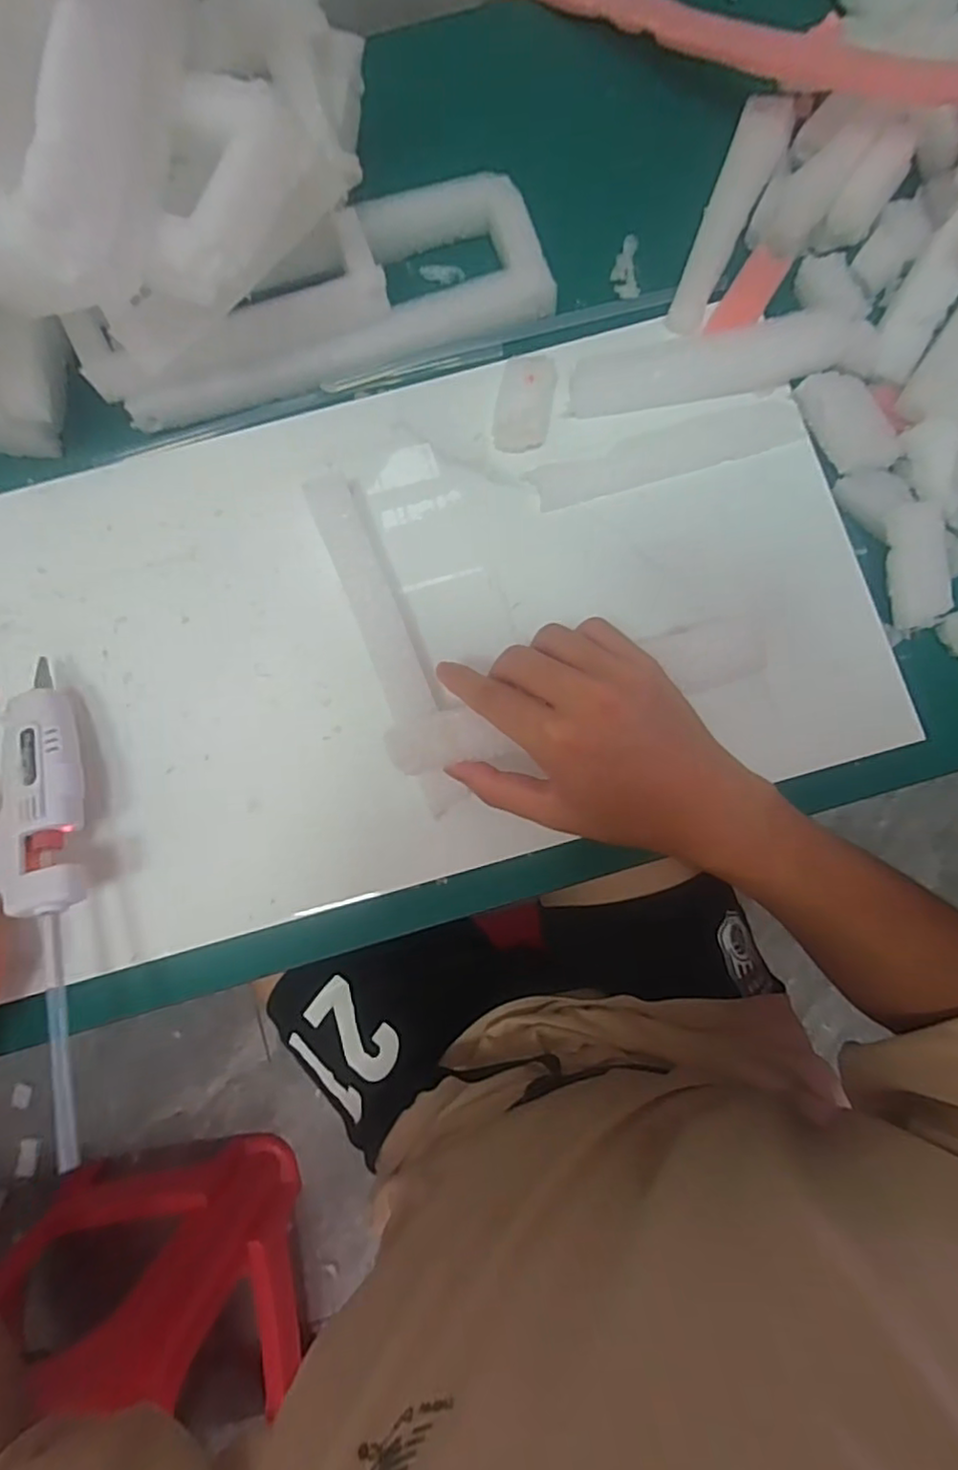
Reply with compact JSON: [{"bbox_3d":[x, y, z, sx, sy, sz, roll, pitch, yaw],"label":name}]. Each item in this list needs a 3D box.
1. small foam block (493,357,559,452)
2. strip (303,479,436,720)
[{"bbox_3d":[0.028,-0.202,0.391,0.033,0.017,0.054,11,82,3],"label":"small foam block"},{"bbox_3d":[-0.062,-0.079,0.374,0.026,0.022,0.149,-22,83,-1],"label":"strip"}]

